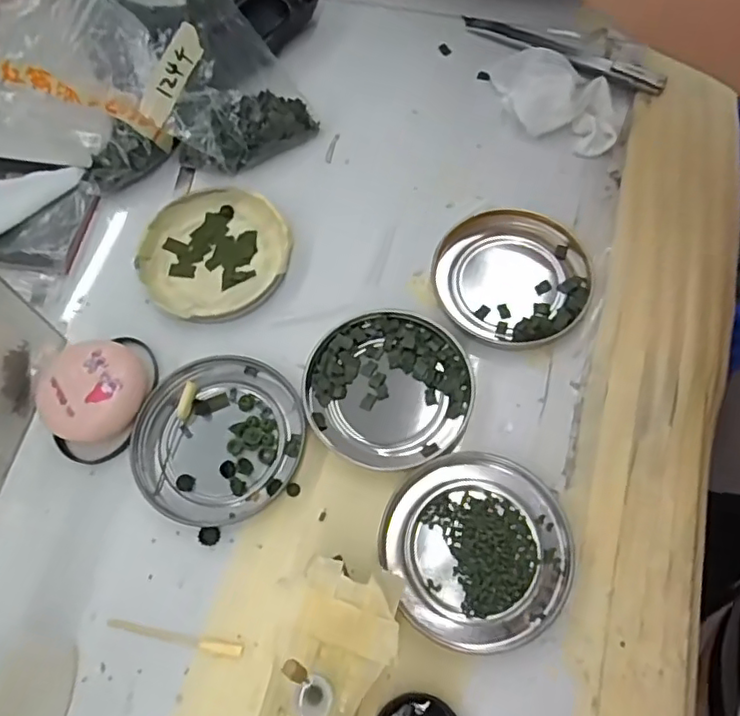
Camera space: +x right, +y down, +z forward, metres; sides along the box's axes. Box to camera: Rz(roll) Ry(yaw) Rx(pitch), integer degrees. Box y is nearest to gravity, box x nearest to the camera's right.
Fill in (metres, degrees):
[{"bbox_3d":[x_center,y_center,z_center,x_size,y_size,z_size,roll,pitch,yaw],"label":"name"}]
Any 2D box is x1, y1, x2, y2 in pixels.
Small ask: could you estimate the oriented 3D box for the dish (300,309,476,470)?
[{"bbox_3d":[0.008,0.014,0.288,0.078,0.007,0.076,-1,67,2],"label":"dish"}]

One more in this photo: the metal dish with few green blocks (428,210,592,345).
[{"bbox_3d":[0.073,-0.043,0.309,0.074,0.008,0.076,-1,67,2],"label":"metal dish with few green blocks"}]

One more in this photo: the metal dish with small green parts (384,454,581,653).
[{"bbox_3d":[0.047,0.080,0.259,0.078,0.005,0.077,-1,67,2],"label":"metal dish with small green parts"}]

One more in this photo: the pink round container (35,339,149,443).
[{"bbox_3d":[-0.129,0.016,0.285,0.045,0.024,0.047,2,67,4],"label":"pink round container"}]

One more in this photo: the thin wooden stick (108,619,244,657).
[{"bbox_3d":[-0.082,0.117,0.251,0.059,0.004,0.005,8,68,6],"label":"thin wooden stick"}]

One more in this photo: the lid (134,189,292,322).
[{"bbox_3d":[-0.083,-0.057,0.321,0.079,0.013,0.074,-1,67,2],"label":"lid"}]

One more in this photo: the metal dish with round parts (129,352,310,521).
[{"bbox_3d":[-0.071,0.037,0.282,0.074,0.008,0.079,-1,67,2],"label":"metal dish with round parts"}]

